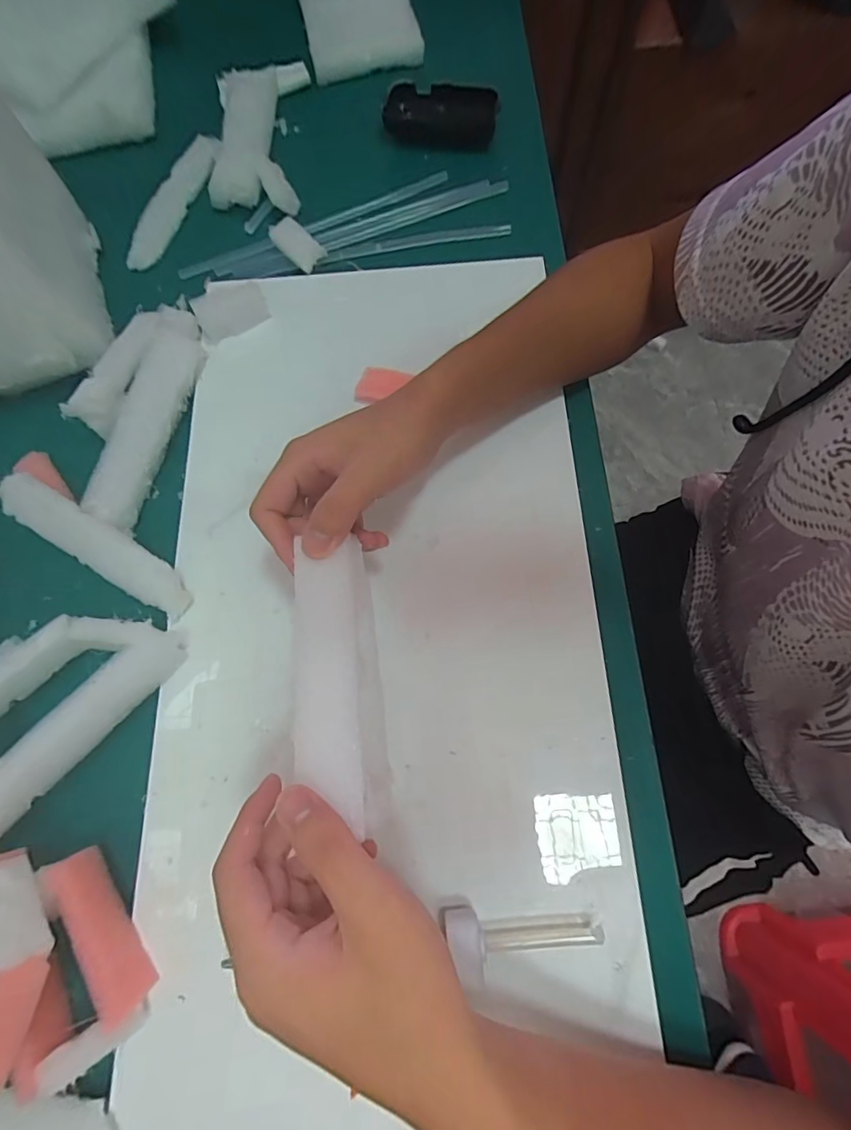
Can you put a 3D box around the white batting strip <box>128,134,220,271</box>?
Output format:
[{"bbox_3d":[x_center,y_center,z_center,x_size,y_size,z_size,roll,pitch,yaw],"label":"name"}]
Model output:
[{"bbox_3d":[-0.244,-0.355,0.467,0.035,0.006,0.169,26,76,-7],"label":"white batting strip"}]

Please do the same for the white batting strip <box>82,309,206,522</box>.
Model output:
[{"bbox_3d":[-0.220,-0.123,0.381,0.045,0.024,0.188,11,72,10],"label":"white batting strip"}]

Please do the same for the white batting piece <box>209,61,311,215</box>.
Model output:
[{"bbox_3d":[-0.169,-0.434,0.484,0.087,0.035,0.207,-3,70,5],"label":"white batting piece"}]

